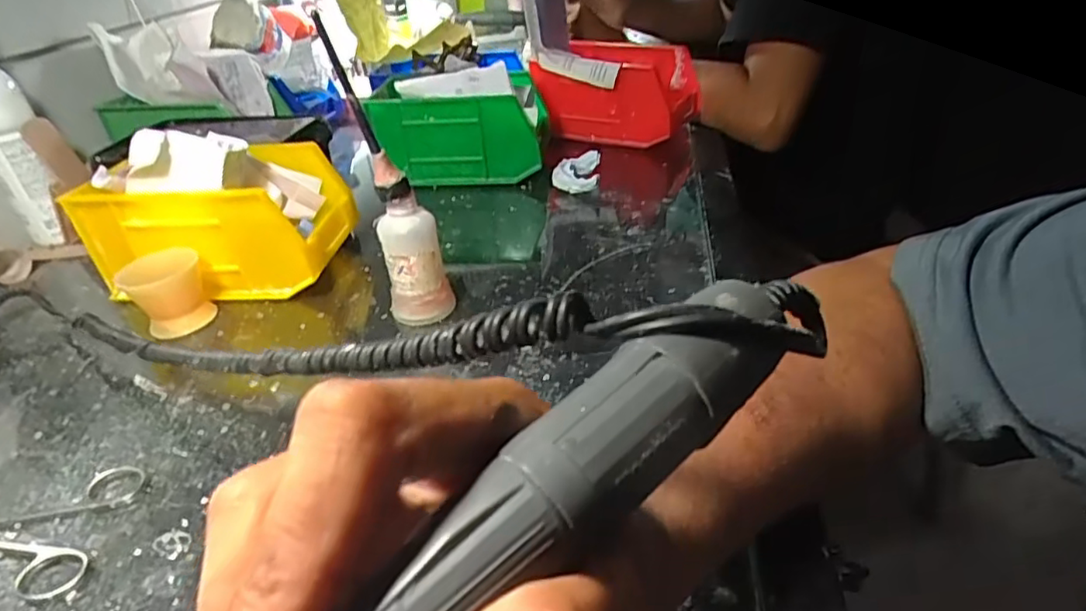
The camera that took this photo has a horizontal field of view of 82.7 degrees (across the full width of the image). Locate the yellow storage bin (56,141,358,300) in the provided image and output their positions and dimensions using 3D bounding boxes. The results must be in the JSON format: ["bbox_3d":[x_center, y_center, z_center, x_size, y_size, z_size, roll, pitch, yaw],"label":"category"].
[{"bbox_3d":[-0.239,-0.061,0.473,0.186,0.090,0.091,-3,33,2],"label":"yellow storage bin"}]

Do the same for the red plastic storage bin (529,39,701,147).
[{"bbox_3d":[0.087,-0.233,0.692,0.153,0.103,0.112,17,39,29],"label":"red plastic storage bin"}]

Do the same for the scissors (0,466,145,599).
[{"bbox_3d":[-0.274,0.107,0.302,0.130,0.009,0.072,-2,33,3],"label":"scissors"}]

